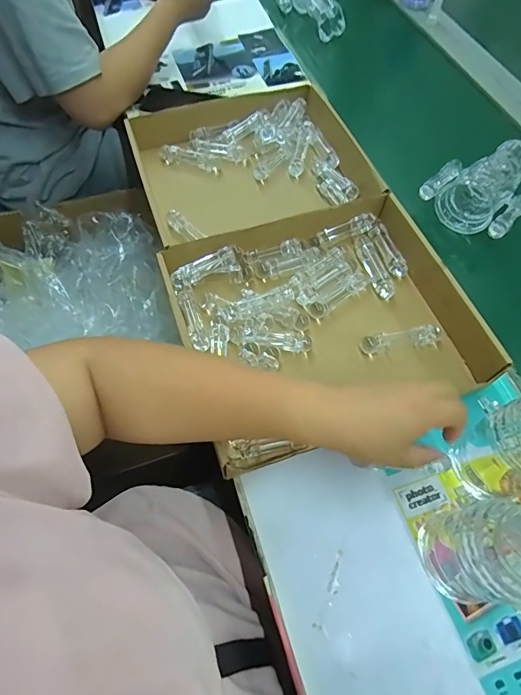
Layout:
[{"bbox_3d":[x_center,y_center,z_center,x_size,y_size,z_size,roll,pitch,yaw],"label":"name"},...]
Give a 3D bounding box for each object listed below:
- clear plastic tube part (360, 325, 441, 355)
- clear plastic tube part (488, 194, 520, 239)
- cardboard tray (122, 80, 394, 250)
[{"bbox_3d":[0.164,-0.008,0.496,0.091,0.024,0.020,-8,62,-5],"label":"clear plastic tube part"},{"bbox_3d":[0.342,-0.181,0.579,0.024,0.018,0.104,39,68,18],"label":"clear plastic tube part"},{"bbox_3d":[-0.011,-0.259,0.630,0.316,0.067,0.278,-18,63,-11],"label":"cardboard tray"}]

